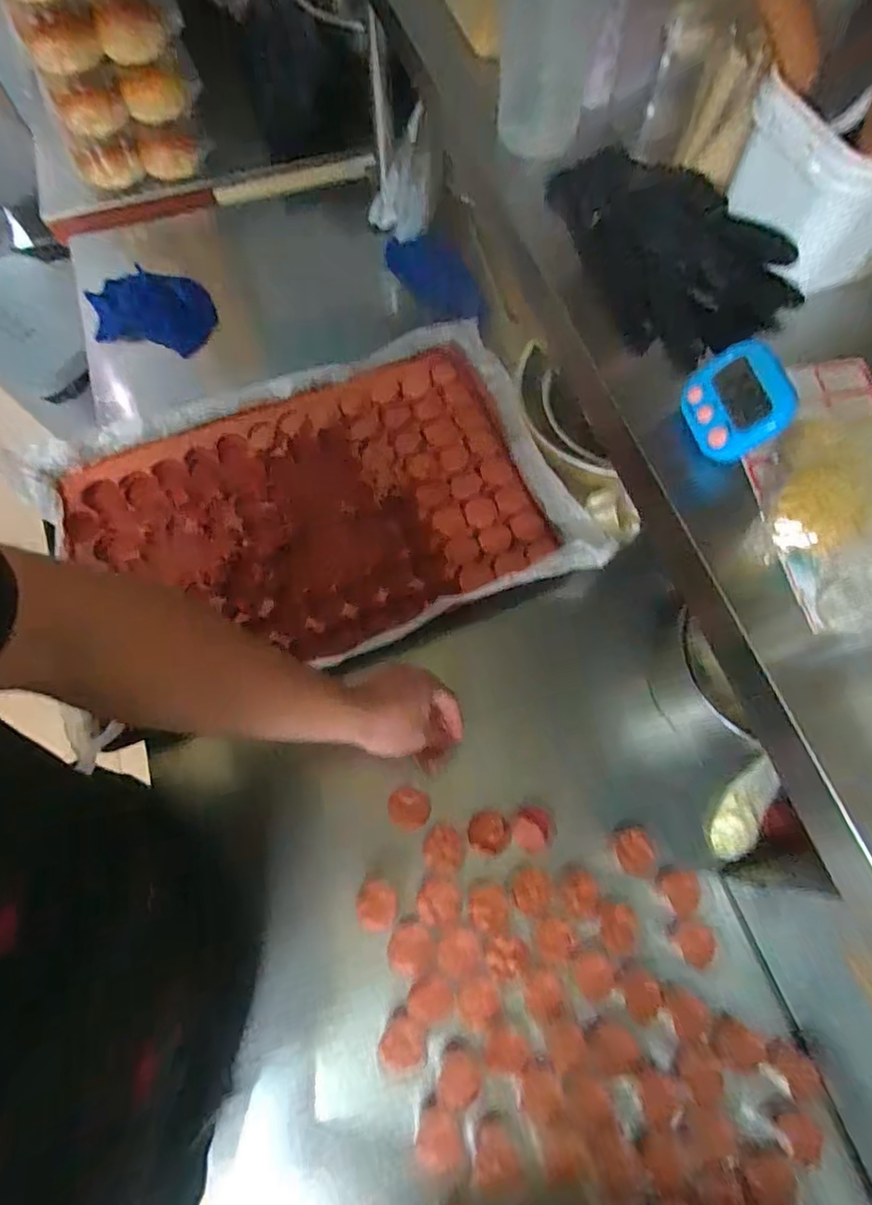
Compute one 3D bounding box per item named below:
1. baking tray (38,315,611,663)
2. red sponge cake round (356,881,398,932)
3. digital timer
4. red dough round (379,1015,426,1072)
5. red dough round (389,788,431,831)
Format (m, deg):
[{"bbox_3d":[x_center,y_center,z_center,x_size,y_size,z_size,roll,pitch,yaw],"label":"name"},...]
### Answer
[{"bbox_3d":[-0.153,-0.115,0.732,0.612,0.060,0.407,-21,71,-7],"label":"baking tray"},{"bbox_3d":[-0.058,0.304,0.573,0.040,0.023,0.043,0,69,0],"label":"red sponge cake round"},{"bbox_3d":[0.203,-0.135,0.385,0.014,0.063,0.069,-1,67,-43],"label":"digital timer"},{"bbox_3d":[-0.030,0.408,0.524,0.038,0.005,0.043,35,74,13],"label":"red dough round"},{"bbox_3d":[-0.028,0.218,0.599,0.044,0.011,0.039,13,70,5],"label":"red dough round"}]

